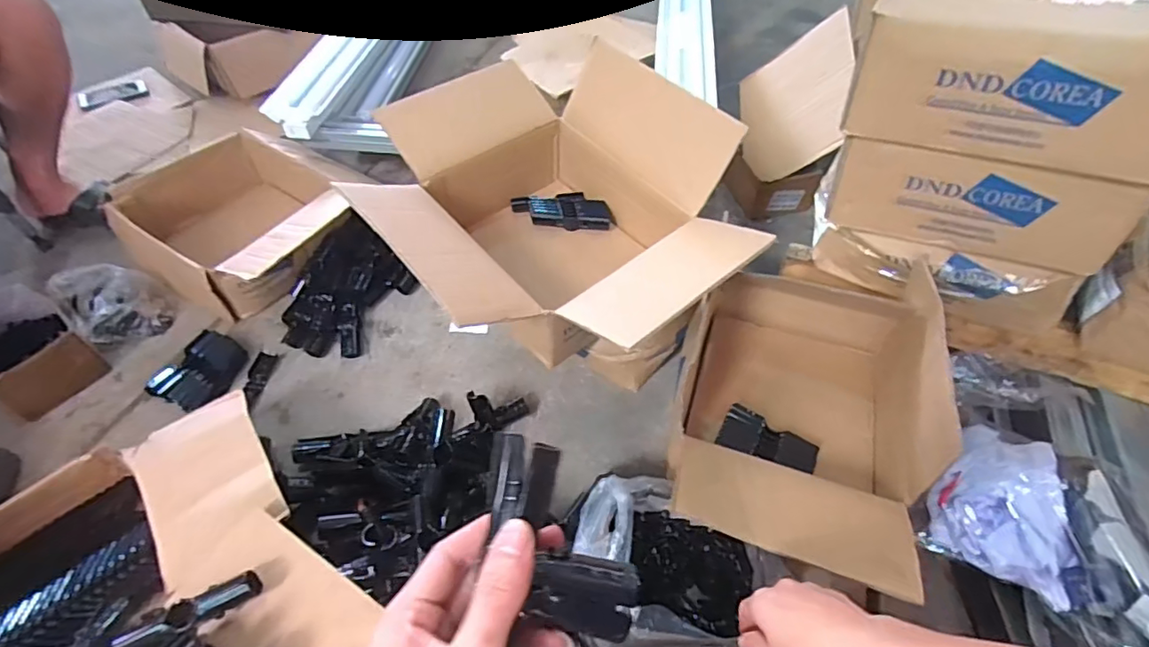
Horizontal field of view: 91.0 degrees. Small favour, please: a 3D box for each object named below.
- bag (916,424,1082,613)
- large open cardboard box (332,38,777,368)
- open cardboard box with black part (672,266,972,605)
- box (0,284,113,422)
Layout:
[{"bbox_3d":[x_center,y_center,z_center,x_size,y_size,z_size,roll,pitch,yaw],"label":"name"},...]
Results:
[{"bbox_3d":[0.559,0.220,0.710,0.165,0.102,0.206,35,58,25],"label":"bag"},{"bbox_3d":[-0.030,-0.138,0.802,0.448,0.233,0.493,-32,57,-24],"label":"large open cardboard box"},{"bbox_3d":[0.301,0.099,0.746,0.297,0.215,0.456,12,51,9],"label":"open cardboard box with black part"},{"bbox_3d":[-0.917,0.041,0.943,0.224,0.120,0.146,27,55,20],"label":"box"}]

